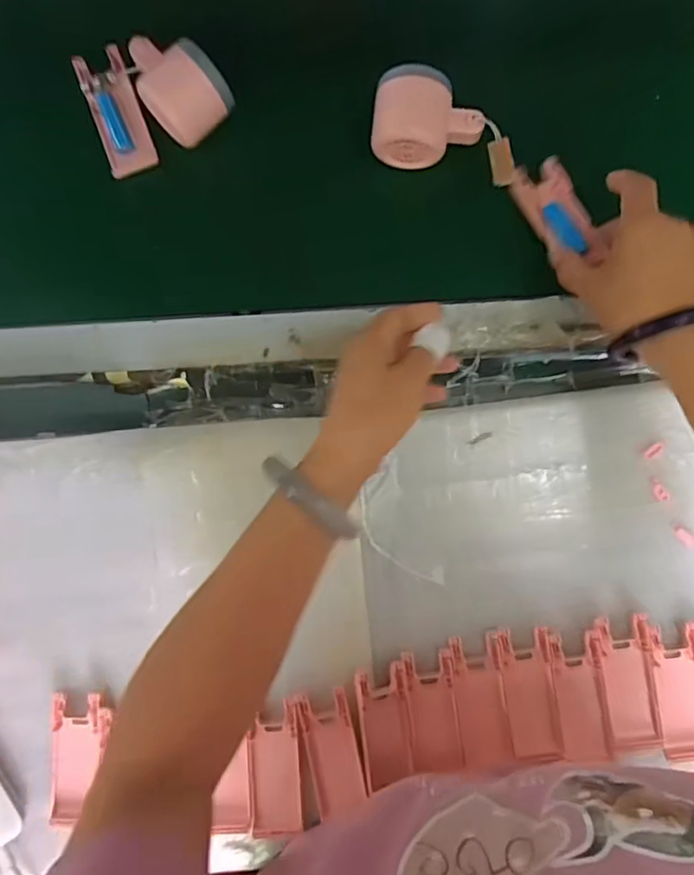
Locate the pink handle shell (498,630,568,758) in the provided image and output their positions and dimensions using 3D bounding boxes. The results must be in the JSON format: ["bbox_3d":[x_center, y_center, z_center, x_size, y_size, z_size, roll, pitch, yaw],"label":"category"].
[{"bbox_3d":[0.145,0.203,0.466,0.040,0.008,0.099,-8,87,0],"label":"pink handle shell"}]

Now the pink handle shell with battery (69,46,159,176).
[{"bbox_3d":[-0.190,-0.269,0.488,0.040,0.015,0.101,-18,87,0],"label":"pink handle shell with battery"}]

